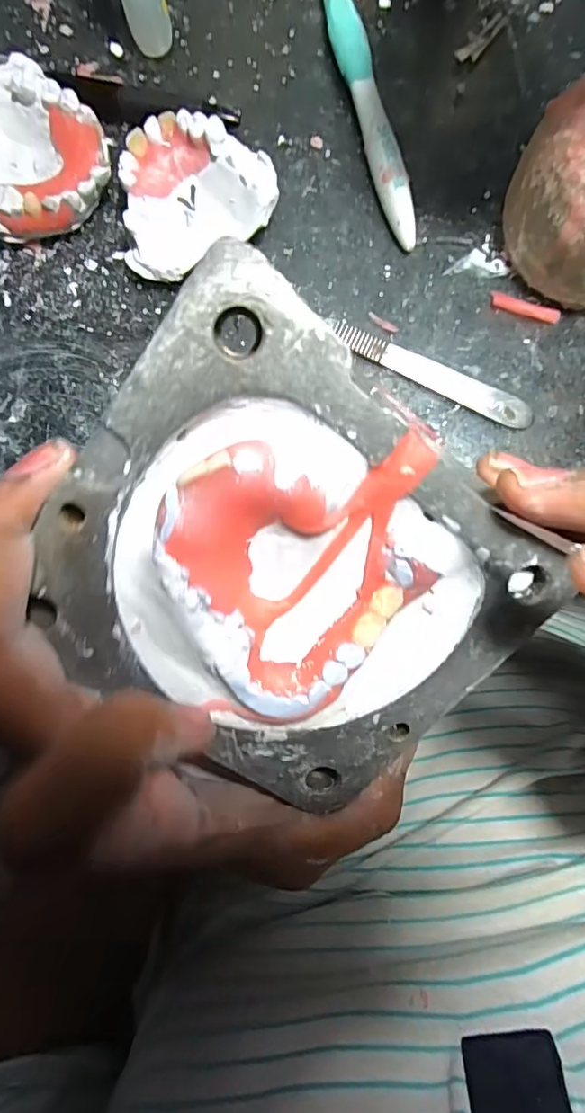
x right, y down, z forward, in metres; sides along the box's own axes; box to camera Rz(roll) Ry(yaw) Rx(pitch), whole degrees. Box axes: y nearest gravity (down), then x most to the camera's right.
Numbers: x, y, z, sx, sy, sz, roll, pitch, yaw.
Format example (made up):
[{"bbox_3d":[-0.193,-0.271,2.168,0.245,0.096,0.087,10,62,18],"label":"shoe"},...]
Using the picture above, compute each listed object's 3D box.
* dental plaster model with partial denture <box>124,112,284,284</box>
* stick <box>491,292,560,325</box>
[{"bbox_3d":[-0.038,-0.148,0.213,0.061,0.027,0.055,-1,90,2],"label":"dental plaster model with partial denture"},{"bbox_3d":[0.100,-0.107,0.219,0.030,0.004,0.006,15,90,2],"label":"stick"}]

